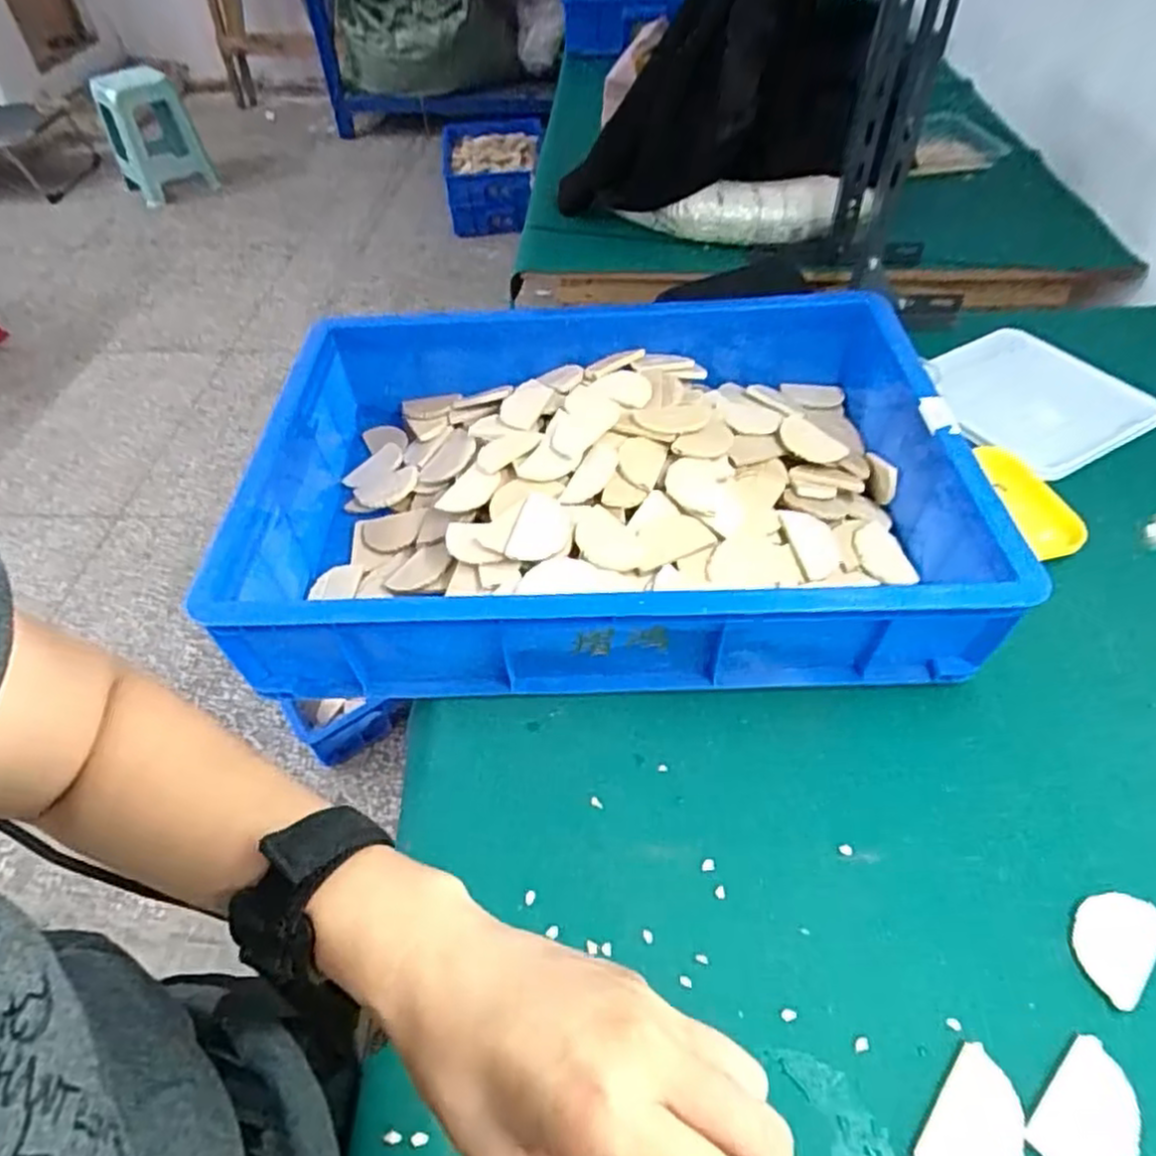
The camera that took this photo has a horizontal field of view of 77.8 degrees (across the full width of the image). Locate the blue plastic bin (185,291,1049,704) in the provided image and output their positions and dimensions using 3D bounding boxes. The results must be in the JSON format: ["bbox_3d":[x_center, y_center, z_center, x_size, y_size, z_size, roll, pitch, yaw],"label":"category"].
[{"bbox_3d":[0.029,-0.102,0.679,0.610,0.122,0.435,-1,48,0],"label":"blue plastic bin"}]

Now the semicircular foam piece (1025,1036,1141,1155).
[{"bbox_3d":[0.281,0.295,0.391,0.071,0.004,0.042,-34,56,-26],"label":"semicircular foam piece"}]

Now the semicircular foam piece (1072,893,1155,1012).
[{"bbox_3d":[0.336,0.228,0.449,0.070,0.011,0.041,-37,57,-27],"label":"semicircular foam piece"}]

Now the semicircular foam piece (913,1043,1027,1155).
[{"bbox_3d":[0.220,0.300,0.391,0.044,0.004,0.071,34,57,27],"label":"semicircular foam piece"}]

